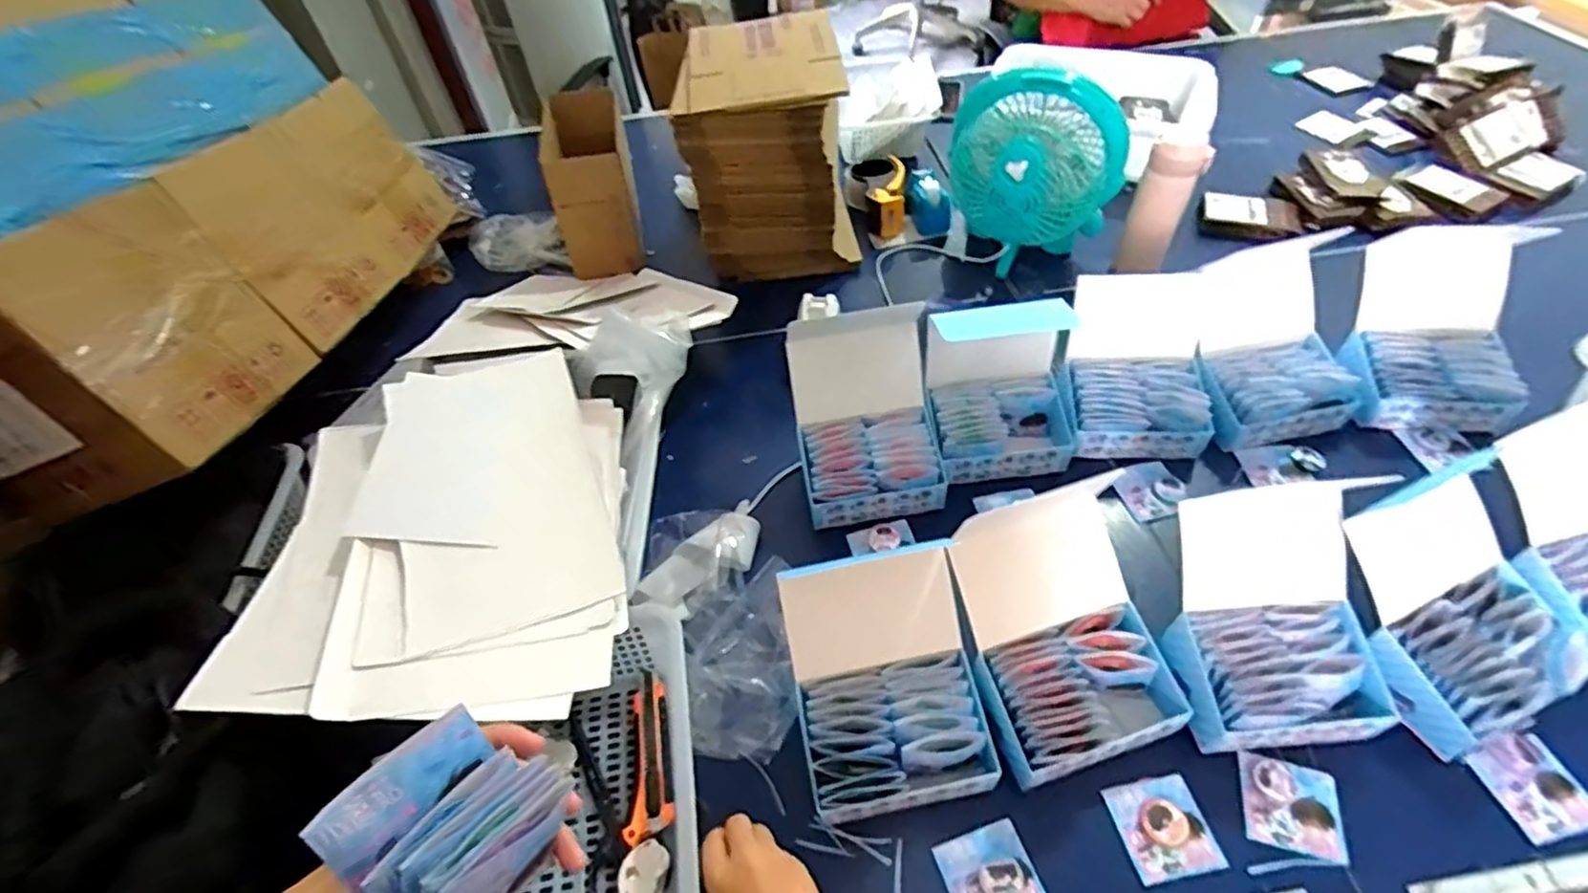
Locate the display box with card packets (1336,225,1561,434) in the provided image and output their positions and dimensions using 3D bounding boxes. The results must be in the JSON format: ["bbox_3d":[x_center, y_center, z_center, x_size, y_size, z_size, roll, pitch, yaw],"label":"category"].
[{"bbox_3d":[0.726,-0.131,0.779,0.164,0.152,0.187,5,51,10],"label":"display box with card packets"}]

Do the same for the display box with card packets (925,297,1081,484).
[{"bbox_3d":[0.228,-0.061,0.744,0.154,0.153,0.122,-4,50,2],"label":"display box with card packets"}]

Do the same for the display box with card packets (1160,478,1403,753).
[{"bbox_3d":[0.403,0.144,0.580,0.163,0.139,0.177,-5,50,1],"label":"display box with card packets"}]

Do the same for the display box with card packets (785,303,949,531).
[{"bbox_3d":[0.076,-0.022,0.745,0.151,0.189,0.154,-10,50,-3],"label":"display box with card packets"}]

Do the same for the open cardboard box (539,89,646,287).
[{"bbox_3d":[-0.309,-0.413,1.074,0.123,0.202,0.216,-12,50,-4],"label":"open cardboard box"}]

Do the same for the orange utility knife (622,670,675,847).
[{"bbox_3d":[-0.123,0.265,0.595,0.037,0.025,0.137,-9,50,-1],"label":"orange utility knife"}]

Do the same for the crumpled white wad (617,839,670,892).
[{"bbox_3d":[-0.119,0.340,0.541,0.035,0.017,0.049,7,51,11],"label":"crumpled white wad"}]

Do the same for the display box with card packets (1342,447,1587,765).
[{"bbox_3d":[0.559,0.138,0.584,0.167,0.129,0.179,-18,51,-9],"label":"display box with card packets"}]

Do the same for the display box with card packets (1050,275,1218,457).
[{"bbox_3d":[0.386,-0.087,0.772,0.161,0.146,0.152,-1,50,5],"label":"display box with card packets"}]

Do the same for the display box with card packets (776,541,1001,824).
[{"bbox_3d":[0.075,0.193,0.571,0.146,0.119,0.178,-10,50,-2],"label":"display box with card packets"}]

